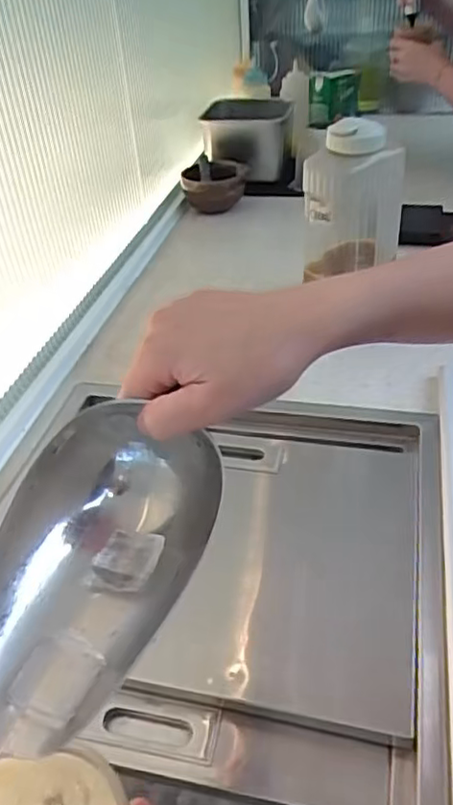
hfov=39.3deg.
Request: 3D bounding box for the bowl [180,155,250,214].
[{"bbox_3d":[-0.023,-0.398,1.166,0.115,0.067,0.103,3,39,9],"label":"bowl"}]

